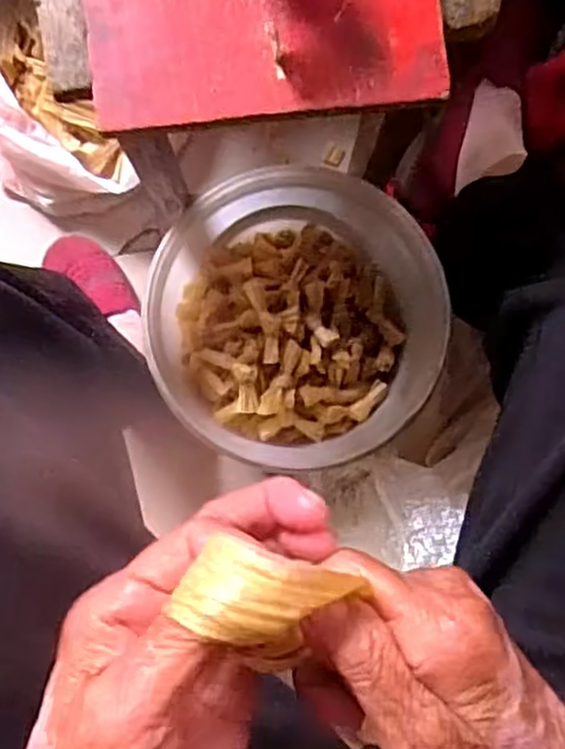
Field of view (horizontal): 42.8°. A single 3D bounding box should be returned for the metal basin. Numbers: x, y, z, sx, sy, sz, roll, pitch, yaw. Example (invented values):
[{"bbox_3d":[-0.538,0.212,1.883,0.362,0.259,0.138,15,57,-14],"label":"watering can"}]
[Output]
[{"bbox_3d":[0.010,-0.046,0.635,0.229,0.130,0.224,0,87,-1],"label":"metal basin"}]

